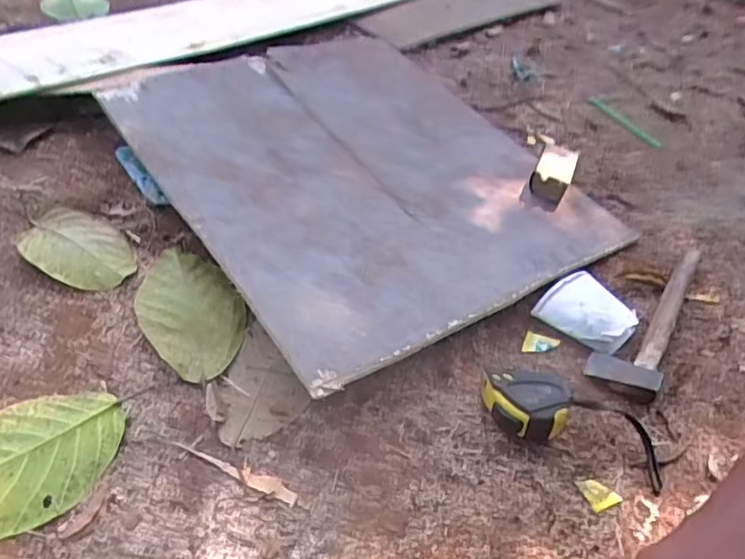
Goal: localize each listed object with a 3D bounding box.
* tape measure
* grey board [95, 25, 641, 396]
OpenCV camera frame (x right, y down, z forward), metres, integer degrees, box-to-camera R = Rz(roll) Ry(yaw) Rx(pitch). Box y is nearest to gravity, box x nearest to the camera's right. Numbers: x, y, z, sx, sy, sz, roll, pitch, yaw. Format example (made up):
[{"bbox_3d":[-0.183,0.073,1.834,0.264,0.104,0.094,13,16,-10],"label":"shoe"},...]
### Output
[{"bbox_3d":[0.150,0.123,0.593,0.079,0.040,0.064,2,45,-5],"label":"tape measure"},{"bbox_3d":[-0.018,-0.173,0.849,0.533,0.025,0.613,-23,53,-30],"label":"grey board"}]

